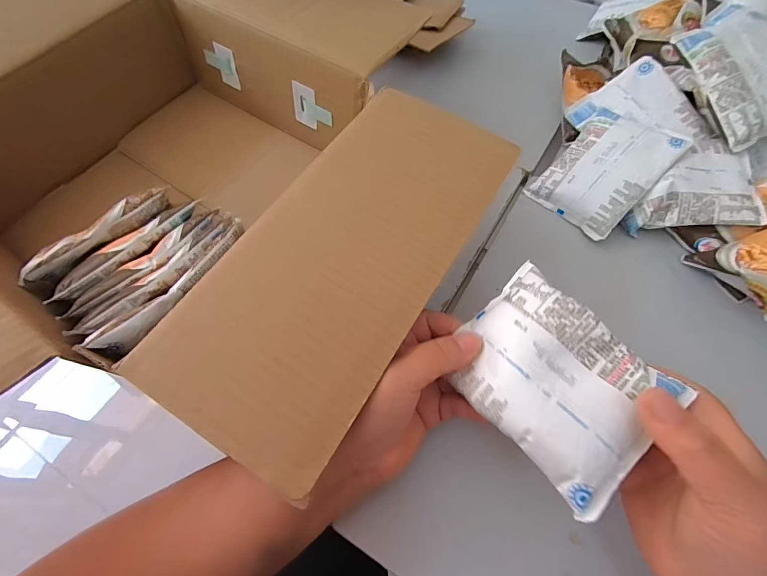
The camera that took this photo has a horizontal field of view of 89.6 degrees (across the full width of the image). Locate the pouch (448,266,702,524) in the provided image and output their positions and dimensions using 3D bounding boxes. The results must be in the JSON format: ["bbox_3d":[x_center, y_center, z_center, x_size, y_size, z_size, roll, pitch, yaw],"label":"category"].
[{"bbox_3d":[0.102,0.055,0.235,0.087,0.028,0.118,-45,66,0],"label":"pouch"}]

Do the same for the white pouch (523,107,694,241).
[{"bbox_3d":[0.226,-0.123,0.396,0.096,0.018,0.126,43,98,28],"label":"white pouch"}]

